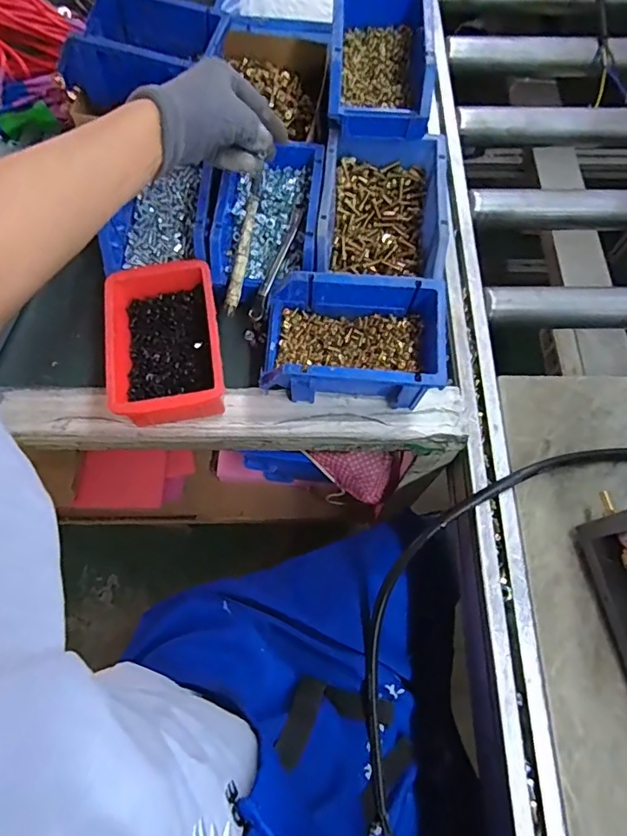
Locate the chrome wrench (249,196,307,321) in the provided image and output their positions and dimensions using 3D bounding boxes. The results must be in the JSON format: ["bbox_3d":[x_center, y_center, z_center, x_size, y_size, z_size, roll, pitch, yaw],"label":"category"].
[{"bbox_3d":[-0.033,-0.165,0.507,0.014,0.008,0.152,17,69,6],"label":"chrome wrench"}]

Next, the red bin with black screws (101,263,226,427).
[{"bbox_3d":[-0.137,-0.070,0.473,0.099,0.059,0.154,-8,69,-4],"label":"red bin with black screws"}]

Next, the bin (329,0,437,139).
[{"bbox_3d":[0.069,-0.373,0.515,0.100,0.059,0.166,3,68,0],"label":"bin"}]

